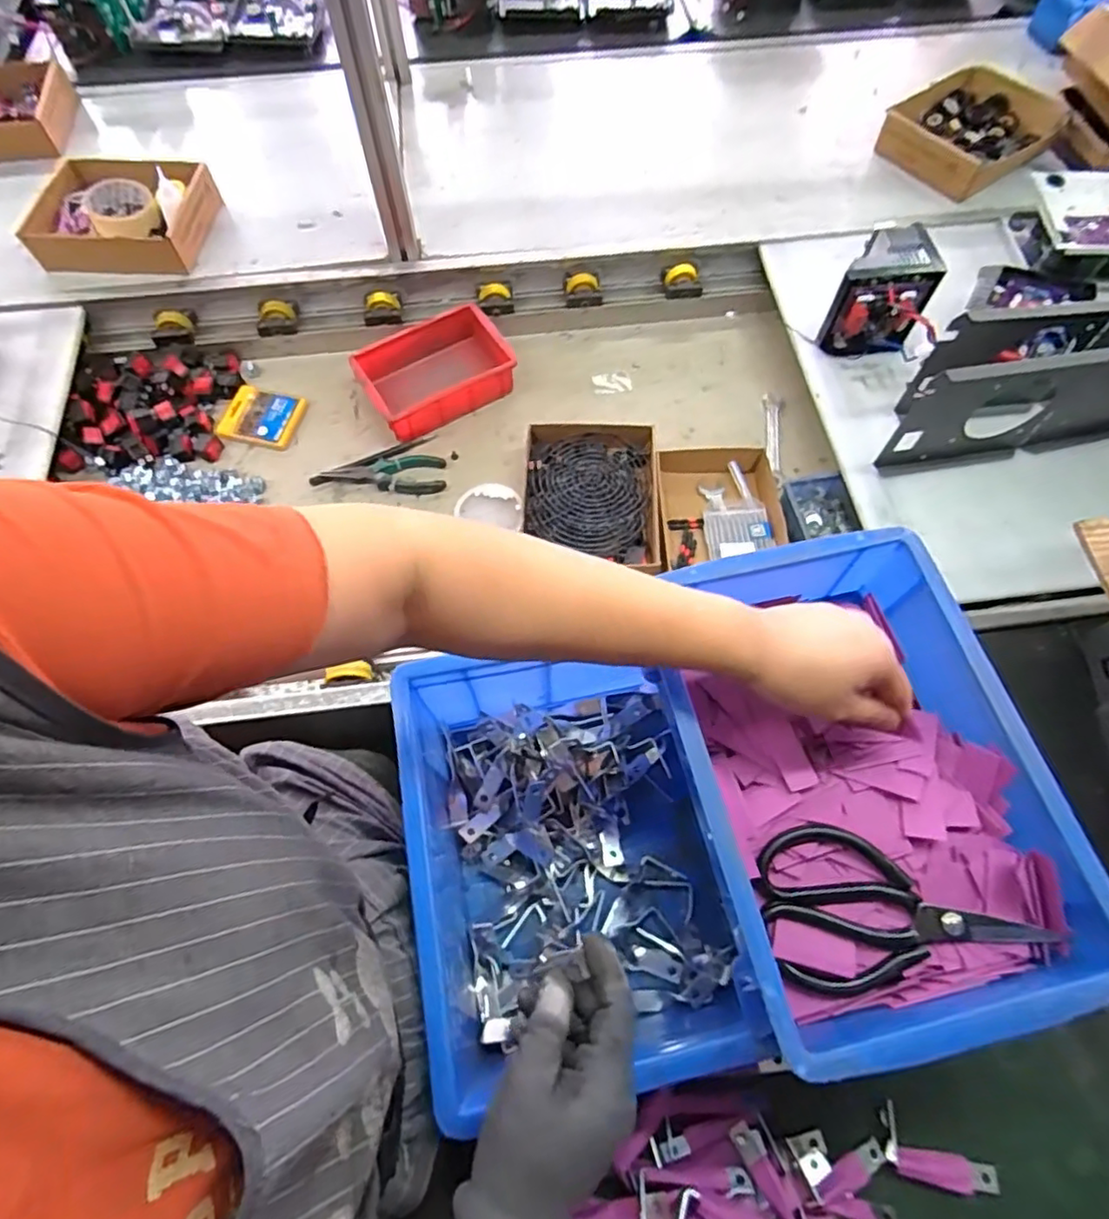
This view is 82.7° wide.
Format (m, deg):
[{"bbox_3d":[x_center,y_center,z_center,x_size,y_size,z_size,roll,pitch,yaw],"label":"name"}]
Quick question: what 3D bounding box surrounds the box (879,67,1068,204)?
[{"bbox_3d":[0.649,-0.743,0.976,0.247,0.052,0.185,-33,68,-13],"label":"box"}]

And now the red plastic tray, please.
[{"bbox_3d":[-0.163,-0.329,0.872,0.202,0.054,0.143,-30,68,-12],"label":"red plastic tray"}]

